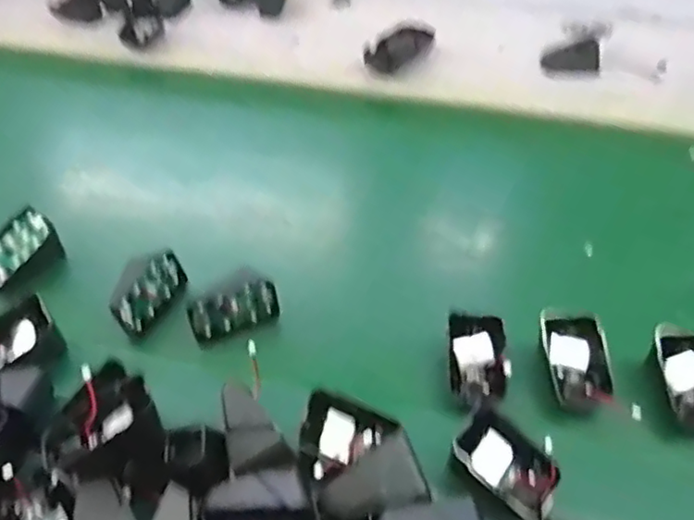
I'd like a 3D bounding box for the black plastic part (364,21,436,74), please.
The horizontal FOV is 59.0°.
[{"bbox_3d":[0.064,-0.265,0.758,0.050,0.029,0.098,35,56,27],"label":"black plastic part"}]

